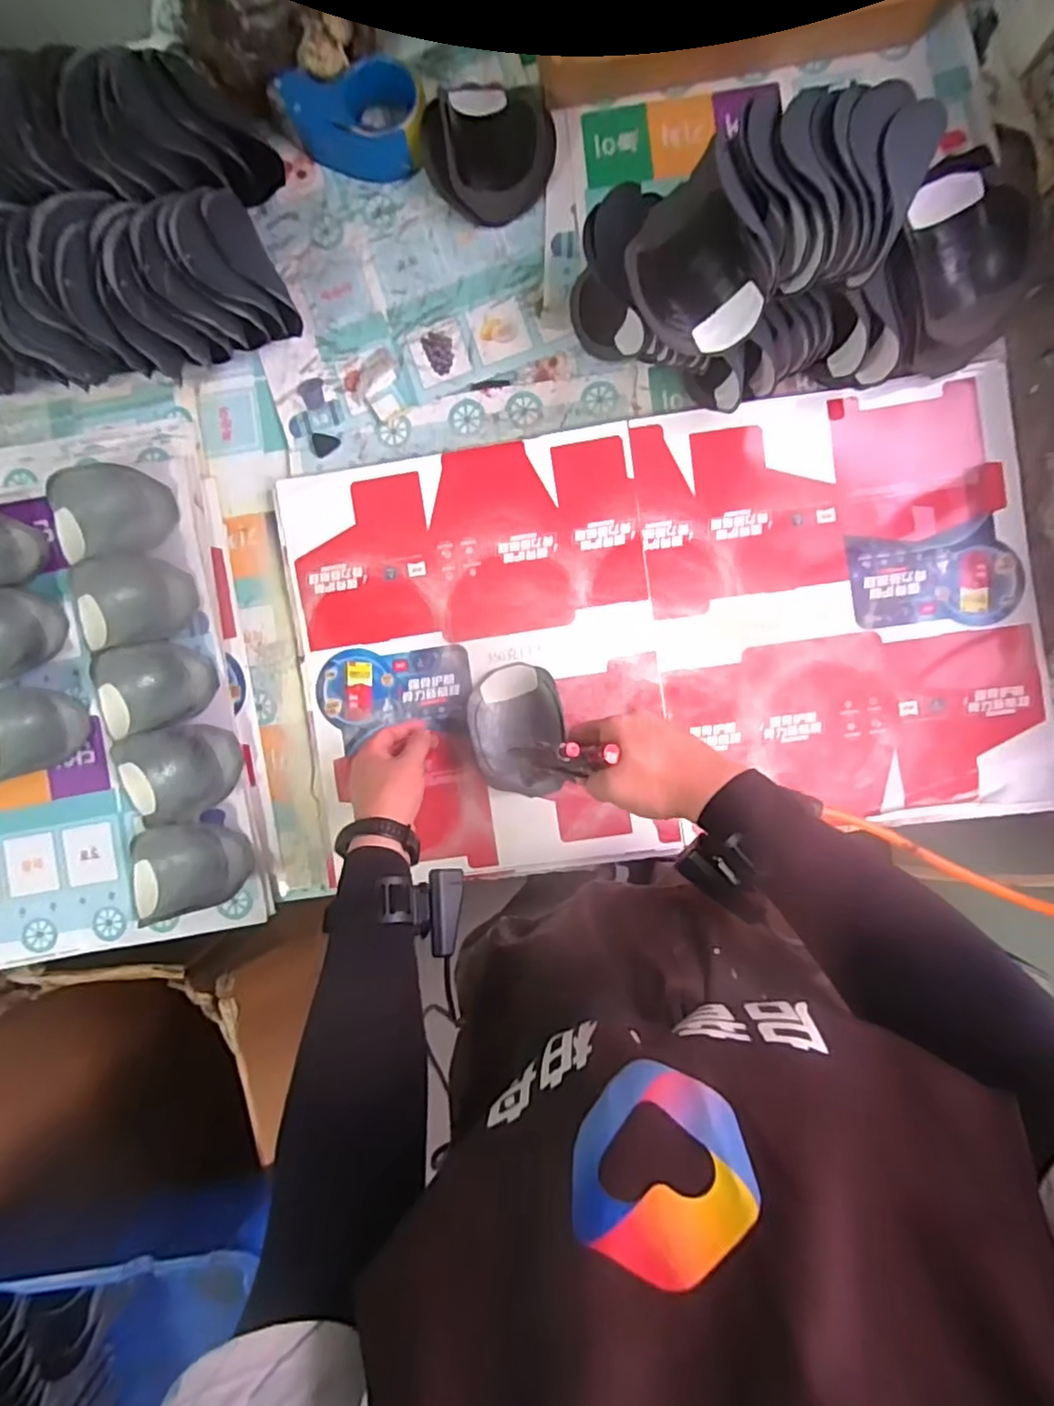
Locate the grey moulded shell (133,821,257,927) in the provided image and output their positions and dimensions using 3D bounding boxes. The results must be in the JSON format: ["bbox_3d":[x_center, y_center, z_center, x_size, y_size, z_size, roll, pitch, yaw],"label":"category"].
[{"bbox_3d":[-0.378,0.181,0.708,0.140,0.039,0.099,-18,87,4],"label":"grey moulded shell"}]

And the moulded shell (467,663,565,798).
[{"bbox_3d":[-0.010,0.030,0.678,0.097,0.054,0.141,-11,88,4],"label":"moulded shell"}]

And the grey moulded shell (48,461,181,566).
[{"bbox_3d":[-0.465,-0.215,0.720,0.145,0.037,0.102,-10,88,4],"label":"grey moulded shell"}]

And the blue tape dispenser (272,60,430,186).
[{"bbox_3d":[-0.186,-0.631,0.697,0.161,0.057,0.089,4,89,4],"label":"blue tape dispenser"}]

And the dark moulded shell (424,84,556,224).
[{"bbox_3d":[-0.037,-0.606,0.687,0.128,0.058,0.151,20,90,5],"label":"dark moulded shell"}]

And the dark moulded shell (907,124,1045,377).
[{"bbox_3d":[0.412,-0.424,0.624,0.111,0.106,0.167,-12,87,4],"label":"dark moulded shell"}]

